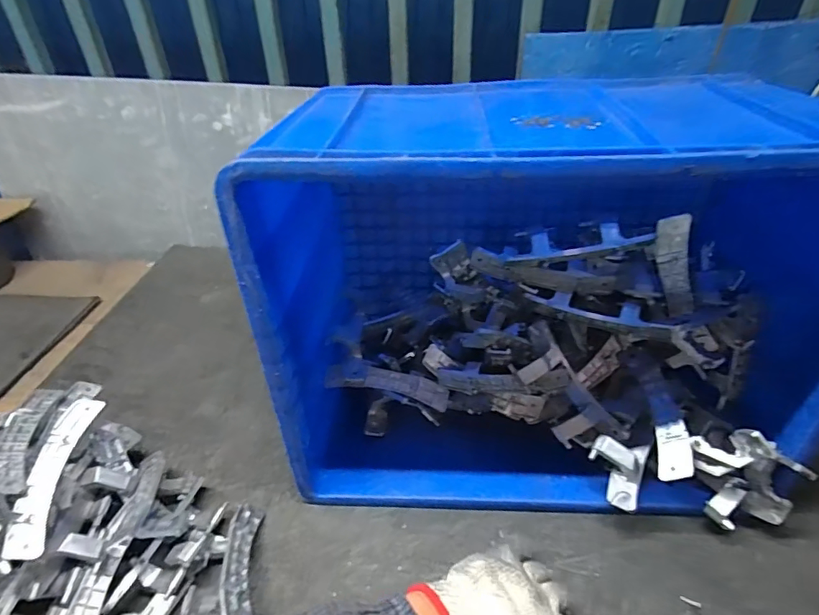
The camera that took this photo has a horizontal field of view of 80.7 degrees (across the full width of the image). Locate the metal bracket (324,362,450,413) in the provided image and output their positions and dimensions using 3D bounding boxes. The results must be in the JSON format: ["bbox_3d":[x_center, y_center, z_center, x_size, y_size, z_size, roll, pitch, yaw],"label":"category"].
[{"bbox_3d":[-0.026,0.094,0.599,0.150,0.030,0.038,13,35,-5],"label":"metal bracket"}]

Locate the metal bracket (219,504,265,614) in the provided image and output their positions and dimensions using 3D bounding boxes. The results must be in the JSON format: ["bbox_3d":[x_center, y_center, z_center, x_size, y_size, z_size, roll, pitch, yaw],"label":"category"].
[{"bbox_3d":[-0.169,0.250,0.485,0.026,0.027,0.153,-9,19,-10],"label":"metal bracket"}]

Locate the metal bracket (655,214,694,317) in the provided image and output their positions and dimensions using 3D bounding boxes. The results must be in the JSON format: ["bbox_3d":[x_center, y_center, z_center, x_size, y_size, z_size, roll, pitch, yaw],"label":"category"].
[{"bbox_3d":[0.276,-0.043,0.501,0.017,0.105,0.033,-20,17,-23],"label":"metal bracket"}]

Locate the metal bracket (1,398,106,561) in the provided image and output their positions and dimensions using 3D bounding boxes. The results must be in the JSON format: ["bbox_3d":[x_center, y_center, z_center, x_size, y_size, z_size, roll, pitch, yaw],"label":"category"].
[{"bbox_3d":[-0.349,0.161,0.472,0.032,0.020,0.152,-1,53,1],"label":"metal bracket"}]

